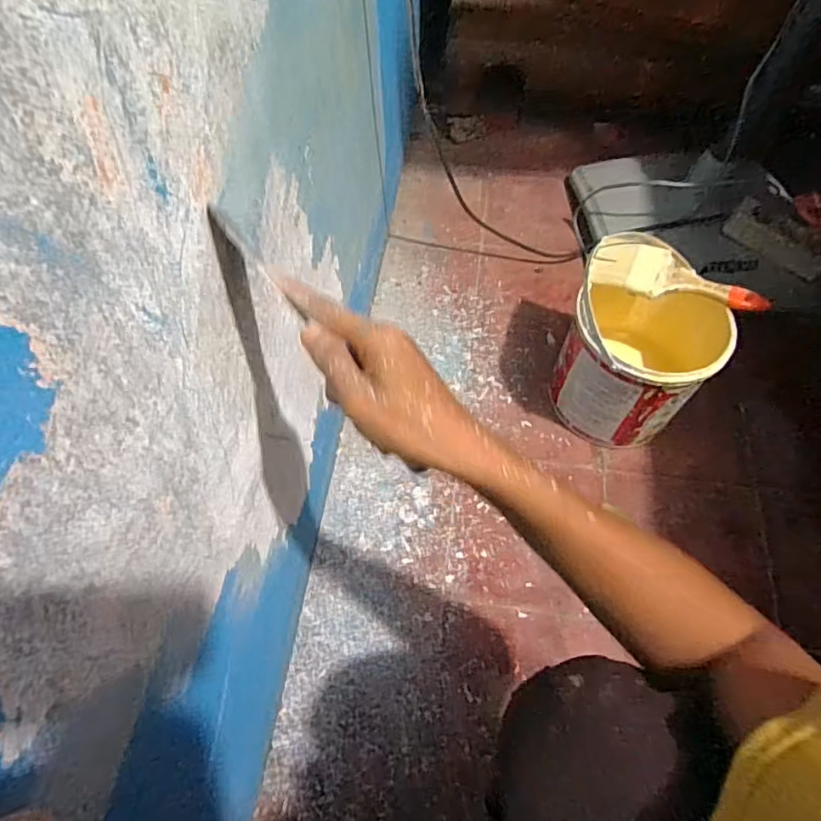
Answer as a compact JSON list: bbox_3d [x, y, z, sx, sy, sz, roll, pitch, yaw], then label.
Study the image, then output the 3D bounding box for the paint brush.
[{"bbox_3d":[0.332,-0.168,0.696,0.206,0.017,0.066,12,62,7],"label":"paint brush"}]

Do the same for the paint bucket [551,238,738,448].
[{"bbox_3d":[0.289,-0.070,0.757,0.169,0.203,0.191,-40,68,-20],"label":"paint bucket"}]

